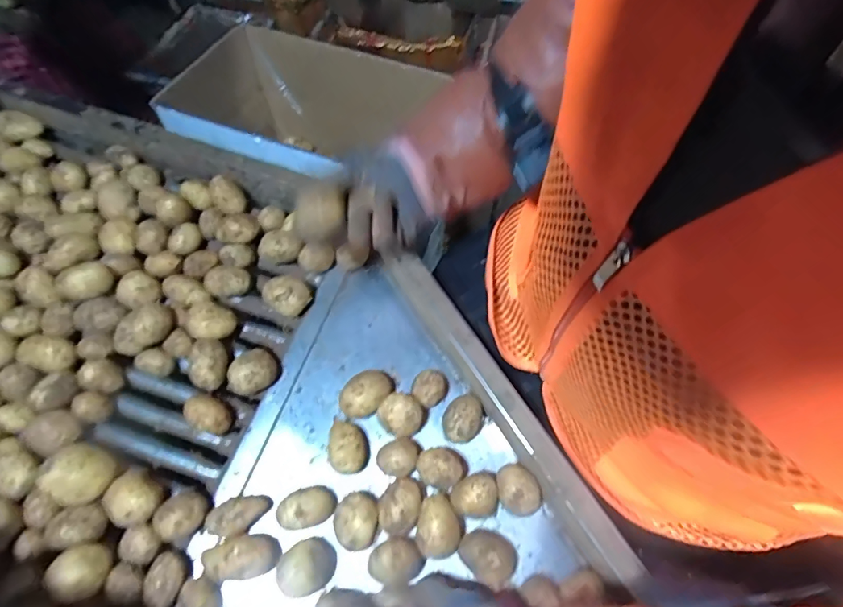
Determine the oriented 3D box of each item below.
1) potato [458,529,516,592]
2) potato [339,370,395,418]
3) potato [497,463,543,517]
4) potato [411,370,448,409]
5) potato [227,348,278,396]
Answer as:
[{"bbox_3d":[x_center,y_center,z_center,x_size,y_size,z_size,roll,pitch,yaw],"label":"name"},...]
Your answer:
[{"bbox_3d":[0.059,0.235,0.428,0.048,0.041,0.043,24,63,12],"label":"potato"},{"bbox_3d":[-0.059,0.098,0.498,0.058,0.037,0.046,-18,63,-11],"label":"potato"},{"bbox_3d":[0.093,0.184,0.454,0.038,0.046,0.047,-9,62,-6],"label":"potato"},{"bbox_3d":[0.008,0.094,0.501,0.037,0.035,0.042,15,62,7],"label":"potato"},{"bbox_3d":[-0.181,0.078,0.497,0.051,0.040,0.038,-39,69,-20],"label":"potato"}]

